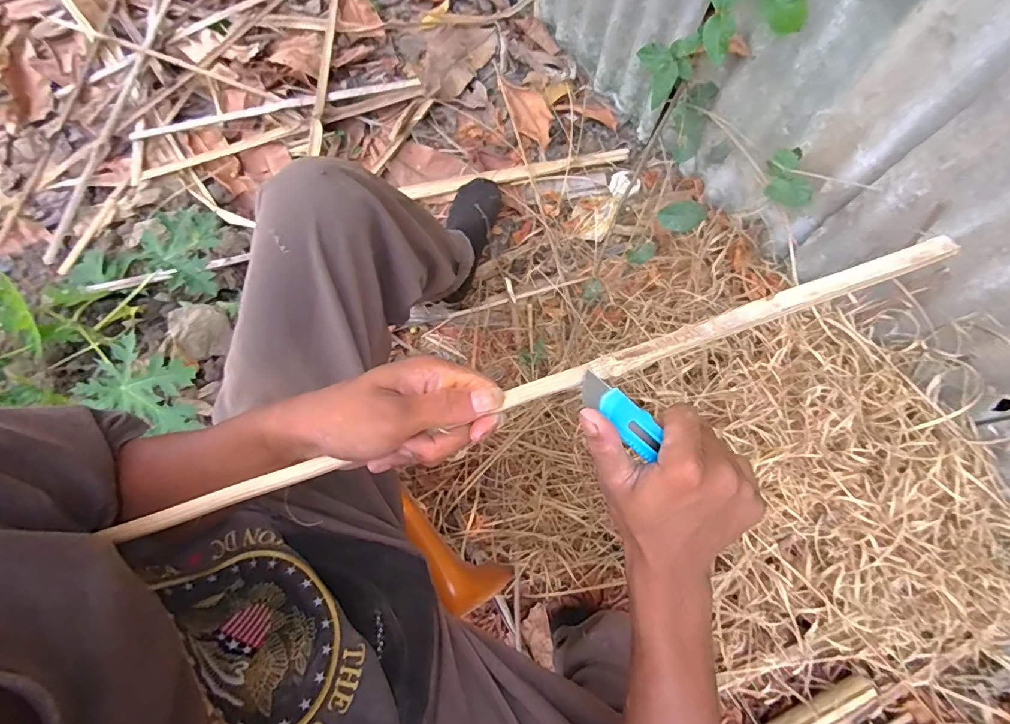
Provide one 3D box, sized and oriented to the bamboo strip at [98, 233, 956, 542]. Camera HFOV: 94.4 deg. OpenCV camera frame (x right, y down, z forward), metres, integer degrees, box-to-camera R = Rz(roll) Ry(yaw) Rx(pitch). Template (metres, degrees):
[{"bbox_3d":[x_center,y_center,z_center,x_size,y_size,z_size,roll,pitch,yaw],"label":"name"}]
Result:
[{"bbox_3d":[0.007,0.021,0.281,0.517,0.008,0.014,-20,74,3],"label":"bamboo strip"}]

